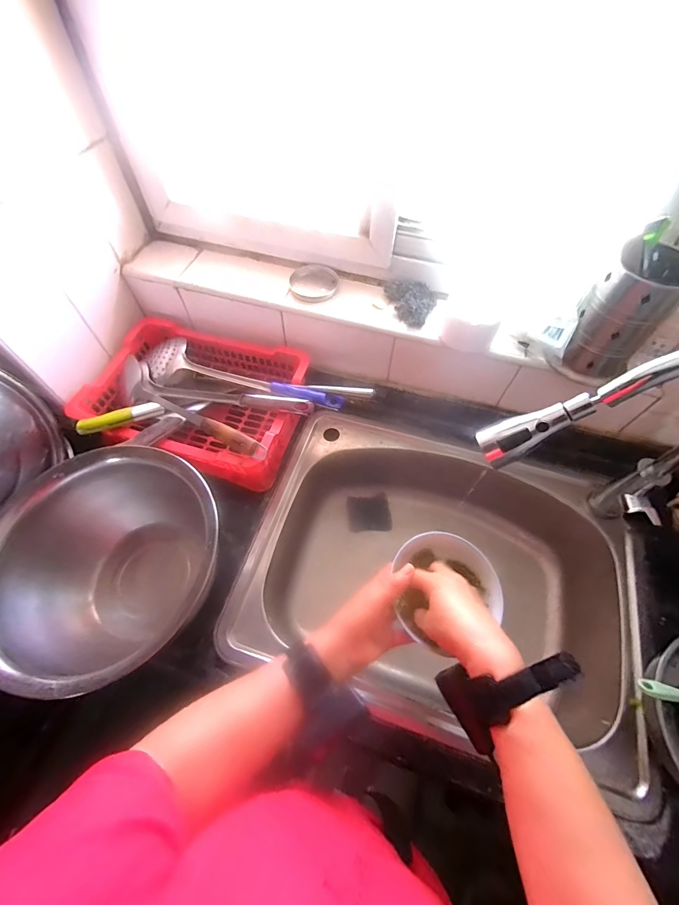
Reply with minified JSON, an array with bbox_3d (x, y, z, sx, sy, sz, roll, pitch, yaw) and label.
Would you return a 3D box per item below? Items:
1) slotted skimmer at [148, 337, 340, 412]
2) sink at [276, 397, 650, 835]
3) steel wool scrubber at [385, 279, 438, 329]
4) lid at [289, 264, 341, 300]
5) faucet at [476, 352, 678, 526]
[{"bbox_3d":[-0.168,-0.117,0.627,0.353,0.040,0.091,18,61,9],"label":"slotted skimmer"},{"bbox_3d":[0.182,0.191,0.663,0.568,0.205,0.421,14,61,7],"label":"sink"},{"bbox_3d":[0.107,-0.242,0.595,0.099,0.042,0.047,28,63,14],"label":"steel wool scrubber"},{"bbox_3d":[-0.042,-0.297,0.633,0.084,0.013,0.071,14,61,7],"label":"lid"},{"bbox_3d":[0.317,0.020,0.454,0.310,0.341,0.081,-4,60,-3],"label":"faucet"}]

